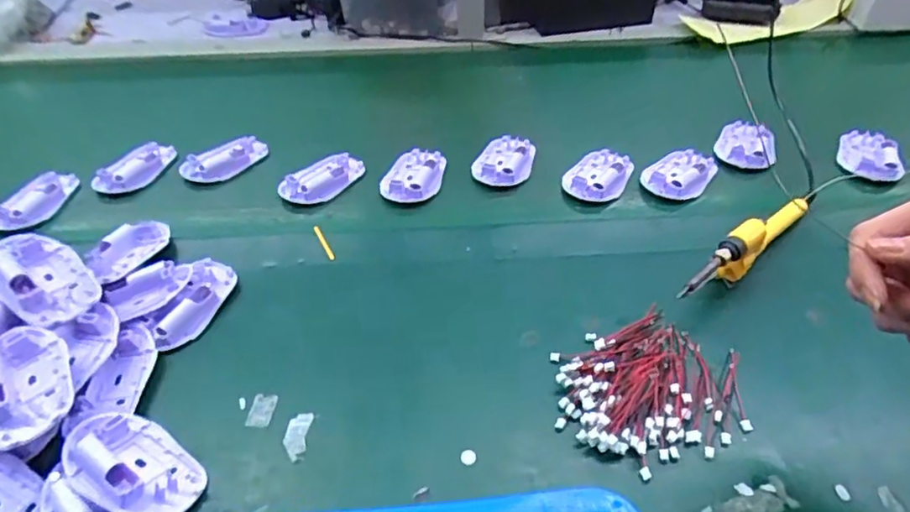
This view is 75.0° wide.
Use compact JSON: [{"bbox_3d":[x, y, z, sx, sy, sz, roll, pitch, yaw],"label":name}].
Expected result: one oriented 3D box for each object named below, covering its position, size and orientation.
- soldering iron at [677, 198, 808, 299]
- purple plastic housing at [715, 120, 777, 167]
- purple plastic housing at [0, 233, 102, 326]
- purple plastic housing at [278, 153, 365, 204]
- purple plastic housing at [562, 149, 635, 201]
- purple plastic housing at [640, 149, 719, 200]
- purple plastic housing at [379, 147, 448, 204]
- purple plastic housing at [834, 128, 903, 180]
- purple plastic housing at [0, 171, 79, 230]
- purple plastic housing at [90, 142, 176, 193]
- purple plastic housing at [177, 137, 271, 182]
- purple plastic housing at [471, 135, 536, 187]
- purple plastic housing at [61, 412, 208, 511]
[{"bbox_3d":[0.251,-0.006,0.509,0.200,0.058,0.022,-34,54,-29],"label":"soldering iron"},{"bbox_3d":[0.329,-0.129,0.673,0.058,0.017,0.084,12,46,12],"label":"purple plastic housing"},{"bbox_3d":[-0.325,0.018,0.468,0.087,0.024,0.061,44,43,12],"label":"purple plastic housing"},{"bbox_3d":[-0.142,-0.084,0.643,0.092,0.016,0.048,-32,53,-28],"label":"purple plastic housing"},{"bbox_3d":[0.158,-0.089,0.645,0.060,0.018,0.089,28,51,25],"label":"purple plastic housing"},{"bbox_3d":[0.243,-0.088,0.641,0.060,0.018,0.088,32,53,28],"label":"purple plastic housing"},{"bbox_3d":[-0.045,-0.092,0.651,0.063,0.020,0.084,4,45,4],"label":"purple plastic housing"},{"bbox_3d":[0.453,-0.113,0.651,0.053,0.025,0.083,10,46,10],"label":"purple plastic housing"},{"bbox_3d":[-0.431,-0.056,0.614,0.049,0.022,0.093,12,46,12],"label":"purple plastic housing"},{"bbox_3d":[-0.352,-0.099,0.655,0.044,0.017,0.093,18,47,17],"label":"purple plastic housing"},{"bbox_3d":[-0.256,-0.110,0.666,0.095,0.022,0.042,-34,54,-29],"label":"purple plastic housing"},{"bbox_3d":[0.056,-0.110,0.670,0.063,0.020,0.092,9,45,9],"label":"purple plastic housing"},{"bbox_3d":[-0.219,0.140,0.397,0.097,0.030,0.056,24,49,22],"label":"purple plastic housing"}]

